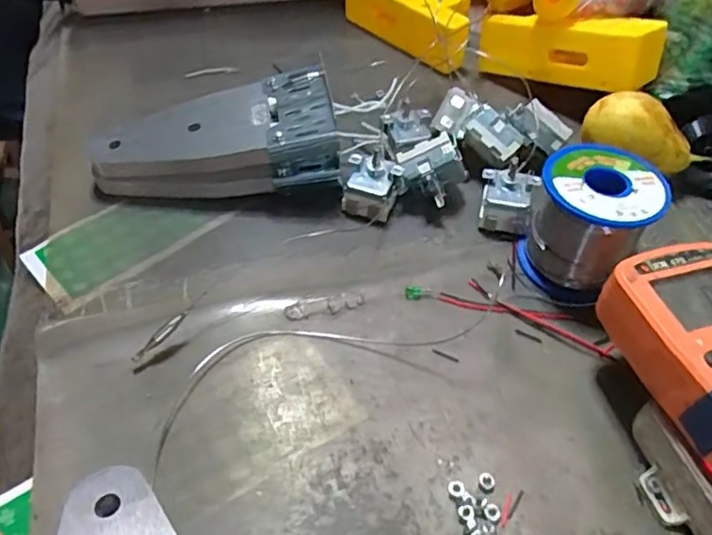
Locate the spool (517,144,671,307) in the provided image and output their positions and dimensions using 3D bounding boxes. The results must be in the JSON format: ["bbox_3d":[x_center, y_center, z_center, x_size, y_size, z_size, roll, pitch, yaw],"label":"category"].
[{"bbox_3d":[0.131,-0.024,0.341,0.060,0.063,0.061,1,49,-1],"label":"spool"}]

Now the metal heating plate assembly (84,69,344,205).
[{"bbox_3d":[-0.092,-0.086,0.387,0.157,0.054,0.074,-3,49,-5],"label":"metal heating plate assembly"}]

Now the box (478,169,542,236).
[{"bbox_3d":[0.095,-0.043,0.379,0.033,0.027,0.033,15,50,11],"label":"box"}]

